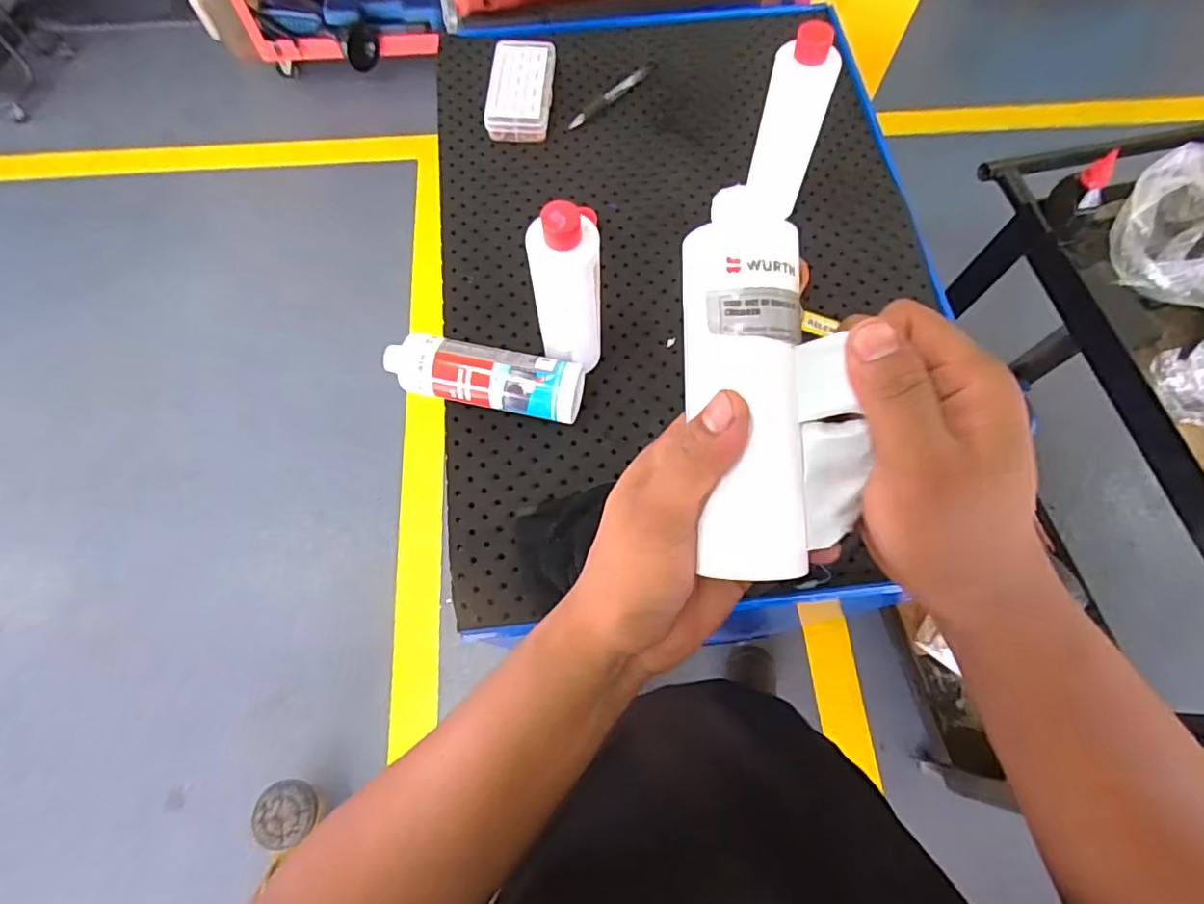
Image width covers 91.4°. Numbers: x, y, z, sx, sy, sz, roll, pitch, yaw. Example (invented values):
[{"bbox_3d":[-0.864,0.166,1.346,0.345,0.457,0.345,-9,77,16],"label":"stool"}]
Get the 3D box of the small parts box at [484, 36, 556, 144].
[{"bbox_3d":[-0.087,-0.400,0.638,0.067,0.021,0.140,2,69,0],"label":"small parts box"}]

